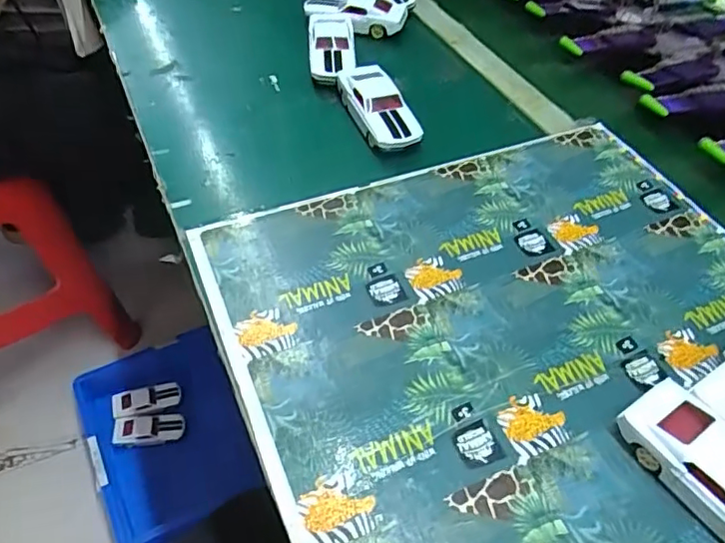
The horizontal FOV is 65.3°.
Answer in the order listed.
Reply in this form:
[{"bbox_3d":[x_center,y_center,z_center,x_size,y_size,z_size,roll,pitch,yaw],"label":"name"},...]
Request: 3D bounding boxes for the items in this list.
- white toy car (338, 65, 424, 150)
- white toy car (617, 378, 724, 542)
[{"bbox_3d":[0.017,-0.169,0.588,0.052,0.034,0.118,-13,51,-16],"label":"white toy car"},{"bbox_3d":[0.223,0.129,0.348,0.053,0.035,0.127,-26,56,-25],"label":"white toy car"}]

